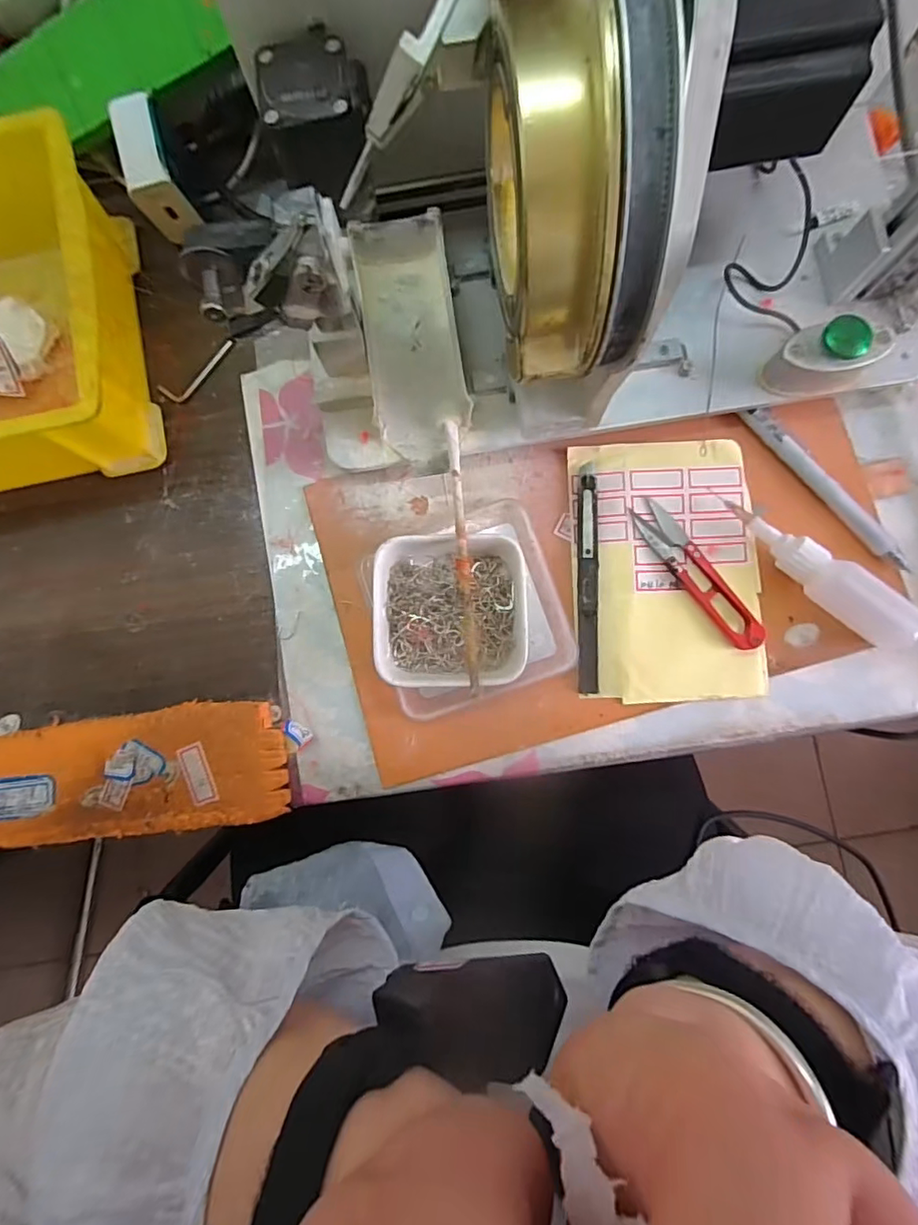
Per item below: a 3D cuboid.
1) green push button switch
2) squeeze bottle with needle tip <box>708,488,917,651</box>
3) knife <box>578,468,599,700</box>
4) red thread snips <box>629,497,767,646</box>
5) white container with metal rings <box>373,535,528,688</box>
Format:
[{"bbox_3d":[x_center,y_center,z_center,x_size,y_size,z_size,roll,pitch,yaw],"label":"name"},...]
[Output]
[{"bbox_3d":[0.199,-0.137,0.297,0.056,0.037,0.029,-11,84,1],"label":"green push button switch"},{"bbox_3d":[0.199,-0.023,0.303,0.121,0.031,0.020,37,87,5],"label":"squeeze bottle with needle tip"},{"bbox_3d":[0.076,-0.021,0.318,0.012,0.008,0.133,1,84,2],"label":"knife"},{"bbox_3d":[0.137,-0.022,0.315,0.021,0.011,0.101,-35,84,-2],"label":"red thread snips"},{"bbox_3d":[-0.004,0.000,0.305,0.082,0.042,0.083,-1,84,4],"label":"white container with metal rings"}]

